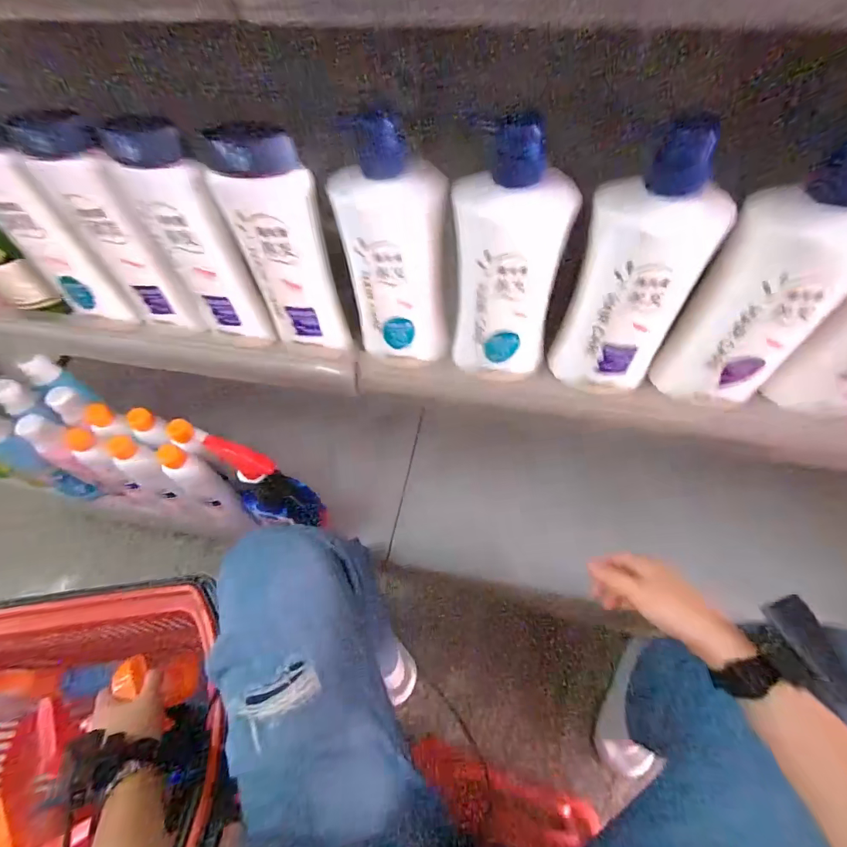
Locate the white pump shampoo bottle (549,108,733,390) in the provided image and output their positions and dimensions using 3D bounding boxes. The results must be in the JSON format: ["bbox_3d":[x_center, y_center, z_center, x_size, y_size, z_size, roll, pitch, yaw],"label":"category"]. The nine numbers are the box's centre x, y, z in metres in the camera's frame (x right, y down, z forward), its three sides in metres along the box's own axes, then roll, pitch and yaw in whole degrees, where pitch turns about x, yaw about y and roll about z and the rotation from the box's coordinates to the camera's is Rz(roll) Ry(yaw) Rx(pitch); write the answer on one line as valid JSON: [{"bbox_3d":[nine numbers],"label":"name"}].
[{"bbox_3d":[0.160,-0.106,0.335,0.082,0.205,0.048,26,63,19],"label":"white pump shampoo bottle"}]

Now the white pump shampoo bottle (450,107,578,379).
[{"bbox_3d":[0.069,-0.124,0.355,0.082,0.192,0.066,4,58,6],"label":"white pump shampoo bottle"}]

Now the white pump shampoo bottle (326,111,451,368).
[{"bbox_3d":[-0.024,-0.137,0.360,0.081,0.194,0.046,8,59,9],"label":"white pump shampoo bottle"}]

